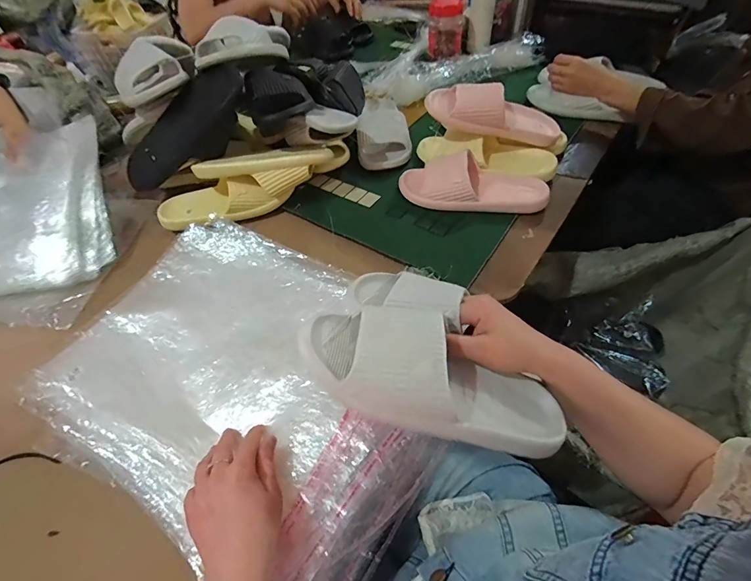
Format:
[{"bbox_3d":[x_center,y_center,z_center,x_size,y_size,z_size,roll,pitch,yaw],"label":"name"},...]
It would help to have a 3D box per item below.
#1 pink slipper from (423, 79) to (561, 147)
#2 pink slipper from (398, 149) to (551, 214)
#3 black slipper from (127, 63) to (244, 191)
[{"bbox_3d":[0.231,-0.338,0.720,0.260,0.071,0.088,9,52,-9],"label":"pink slipper"},{"bbox_3d":[0.171,-0.195,0.682,0.254,0.065,0.096,7,54,11],"label":"pink slipper"},{"bbox_3d":[-0.334,-0.282,0.698,0.280,0.087,0.093,-45,58,2],"label":"black slipper"}]

